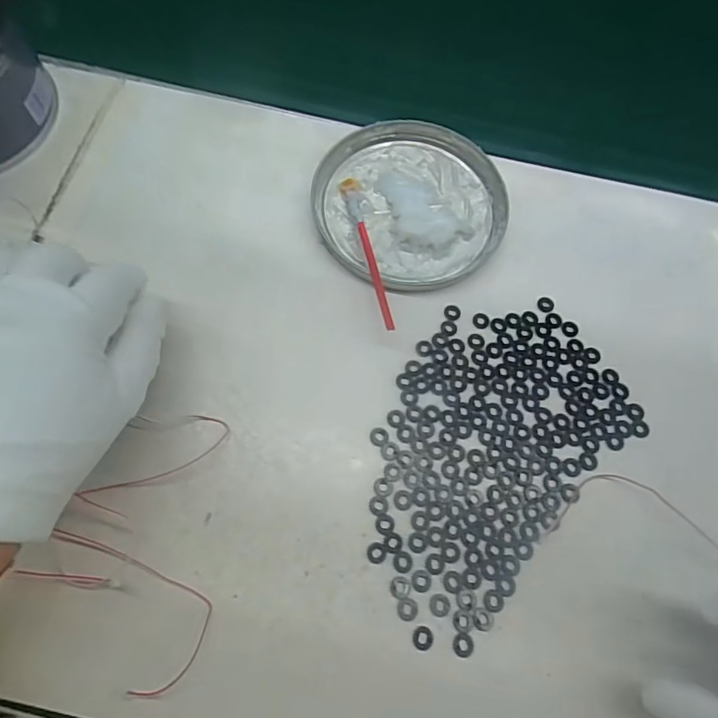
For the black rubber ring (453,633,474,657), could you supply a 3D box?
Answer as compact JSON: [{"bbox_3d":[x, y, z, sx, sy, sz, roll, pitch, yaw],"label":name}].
[{"bbox_3d":[0.052,0.141,0.243,0.010,0.004,0.010,1,67,-3],"label":"black rubber ring"}]

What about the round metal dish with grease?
[{"bbox_3d":[0.035,-0.108,0.339,0.129,0.014,0.126,1,67,-3],"label":"round metal dish with grease"}]

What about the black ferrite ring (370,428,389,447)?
[{"bbox_3d":[0.012,0.044,0.281,0.011,0.004,0.011,1,67,-3],"label":"black ferrite ring"}]

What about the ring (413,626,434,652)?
[{"bbox_3d":[0.032,0.138,0.243,0.010,0.004,0.010,1,67,-3],"label":"ring"}]

